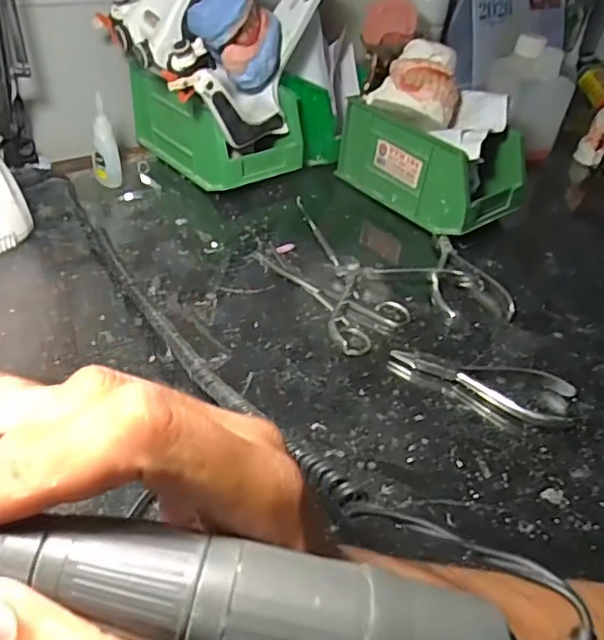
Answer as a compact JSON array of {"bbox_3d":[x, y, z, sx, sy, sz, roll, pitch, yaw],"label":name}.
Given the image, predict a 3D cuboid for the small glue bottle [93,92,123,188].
[{"bbox_3d":[-0.185,-0.164,0.562,0.025,0.082,0.014,20,41,15],"label":"small glue bottle"}]

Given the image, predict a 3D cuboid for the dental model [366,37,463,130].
[{"bbox_3d":[0.110,-0.229,0.569,0.081,0.052,0.064,18,41,13],"label":"dental model"}]

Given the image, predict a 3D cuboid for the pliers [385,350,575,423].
[{"bbox_3d":[0.127,0.039,0.421,0.123,0.008,0.047,19,41,14],"label":"pliers"}]

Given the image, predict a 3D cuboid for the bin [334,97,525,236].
[{"bbox_3d":[0.134,-0.162,0.612,0.103,0.081,0.171,-24,49,-32],"label":"bin"}]

